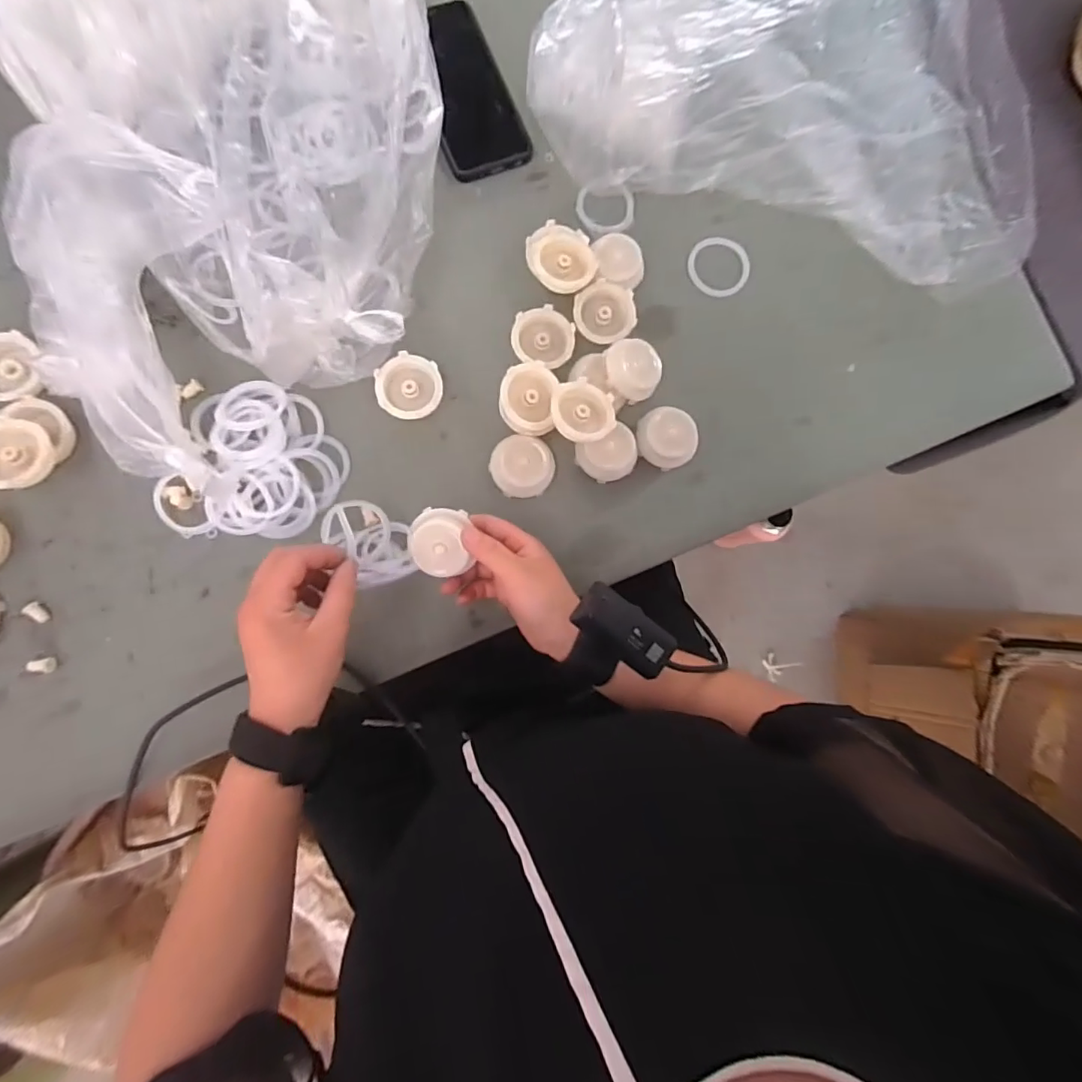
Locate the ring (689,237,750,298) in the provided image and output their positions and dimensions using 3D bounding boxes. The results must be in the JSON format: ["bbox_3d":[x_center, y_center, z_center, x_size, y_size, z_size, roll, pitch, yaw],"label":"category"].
[{"bbox_3d":[0.167,-0.258,0.497,0.058,0.007,0.053,0,93,-2],"label":"ring"}]

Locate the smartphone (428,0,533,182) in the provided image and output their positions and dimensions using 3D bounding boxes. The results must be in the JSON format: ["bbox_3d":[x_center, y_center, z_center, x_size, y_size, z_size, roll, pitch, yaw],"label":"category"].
[{"bbox_3d":[-0.071,-0.410,0.479,0.077,0.016,0.158,-25,88,-8],"label":"smartphone"}]

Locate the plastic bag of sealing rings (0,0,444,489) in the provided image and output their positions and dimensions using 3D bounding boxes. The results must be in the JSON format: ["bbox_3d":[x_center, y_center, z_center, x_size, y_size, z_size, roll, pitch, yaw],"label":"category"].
[{"bbox_3d":[-0.220,-0.281,0.386,0.316,0.093,0.430,-15,87,-8],"label":"plastic bag of sealing rings"}]

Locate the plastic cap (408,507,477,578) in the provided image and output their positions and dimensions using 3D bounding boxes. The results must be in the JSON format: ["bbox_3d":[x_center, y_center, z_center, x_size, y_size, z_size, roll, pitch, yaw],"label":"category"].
[{"bbox_3d":[-0.077,0.001,0.396,0.041,0.015,0.048,-4,98,3],"label":"plastic cap"}]

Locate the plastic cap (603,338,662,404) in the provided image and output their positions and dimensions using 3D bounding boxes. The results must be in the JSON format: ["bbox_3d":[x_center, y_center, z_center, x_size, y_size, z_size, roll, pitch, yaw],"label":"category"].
[{"bbox_3d":[0.077,-0.147,0.457,0.046,0.023,0.049,1,85,-7],"label":"plastic cap"}]

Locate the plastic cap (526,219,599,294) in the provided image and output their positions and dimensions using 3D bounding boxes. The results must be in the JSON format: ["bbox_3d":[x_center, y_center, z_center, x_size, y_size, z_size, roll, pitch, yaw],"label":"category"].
[{"bbox_3d":[0.019,-0.246,0.456,0.056,0.014,0.065,-31,89,-9],"label":"plastic cap"}]

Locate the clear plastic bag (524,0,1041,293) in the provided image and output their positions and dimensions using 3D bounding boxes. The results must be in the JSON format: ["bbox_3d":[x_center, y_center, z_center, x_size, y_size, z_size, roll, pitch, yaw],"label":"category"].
[{"bbox_3d":[0.239,-0.433,0.460,0.469,0.100,0.311,12,83,-6],"label":"clear plastic bag"}]

